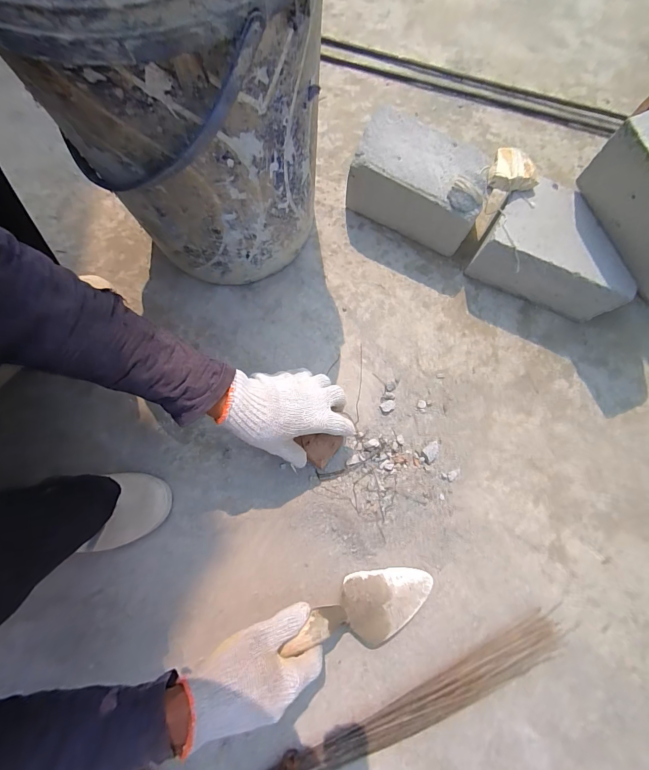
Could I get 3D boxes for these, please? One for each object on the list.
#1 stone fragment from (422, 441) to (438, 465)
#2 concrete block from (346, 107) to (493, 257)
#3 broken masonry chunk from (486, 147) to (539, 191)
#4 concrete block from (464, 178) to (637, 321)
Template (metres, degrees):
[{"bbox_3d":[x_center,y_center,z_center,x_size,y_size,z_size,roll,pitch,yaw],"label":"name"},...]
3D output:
[{"bbox_3d":[0.154,0.098,0.508,0.019,0.016,0.034,36,81,7],"label":"stone fragment"},{"bbox_3d":[0.143,-0.304,0.534,0.198,0.121,0.098,30,80,6],"label":"concrete block"},{"bbox_3d":[0.258,-0.290,0.473,0.066,0.022,0.049,13,79,2],"label":"broken masonry chunk"},{"bbox_3d":[0.339,-0.199,0.522,0.202,0.108,0.121,24,79,5],"label":"concrete block"}]

